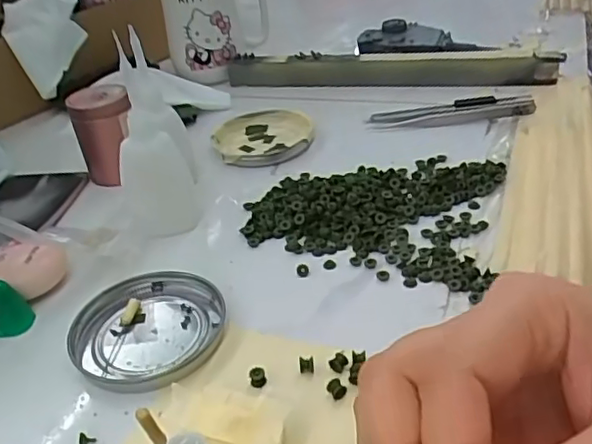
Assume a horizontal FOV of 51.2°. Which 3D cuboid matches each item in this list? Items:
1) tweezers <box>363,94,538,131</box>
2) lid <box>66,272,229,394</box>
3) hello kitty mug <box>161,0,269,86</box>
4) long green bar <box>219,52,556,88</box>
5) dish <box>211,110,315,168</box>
[{"bbox_3d":[0.123,-0.089,0.494,0.127,0.010,0.032,-3,34,6],"label":"tweezers"},{"bbox_3d":[-0.078,0.055,0.323,0.076,0.007,0.080,-5,34,3],"label":"lid"},{"bbox_3d":[-0.079,-0.211,0.597,0.099,0.135,0.067,-9,34,-2],"label":"hello kitty mug"},{"bbox_3d":[0.079,-0.138,0.555,0.292,0.027,0.021,3,35,15],"label":"long green bar"},{"bbox_3d":[-0.027,-0.071,0.498,0.077,0.007,0.087,-9,34,-2],"label":"dish"}]

